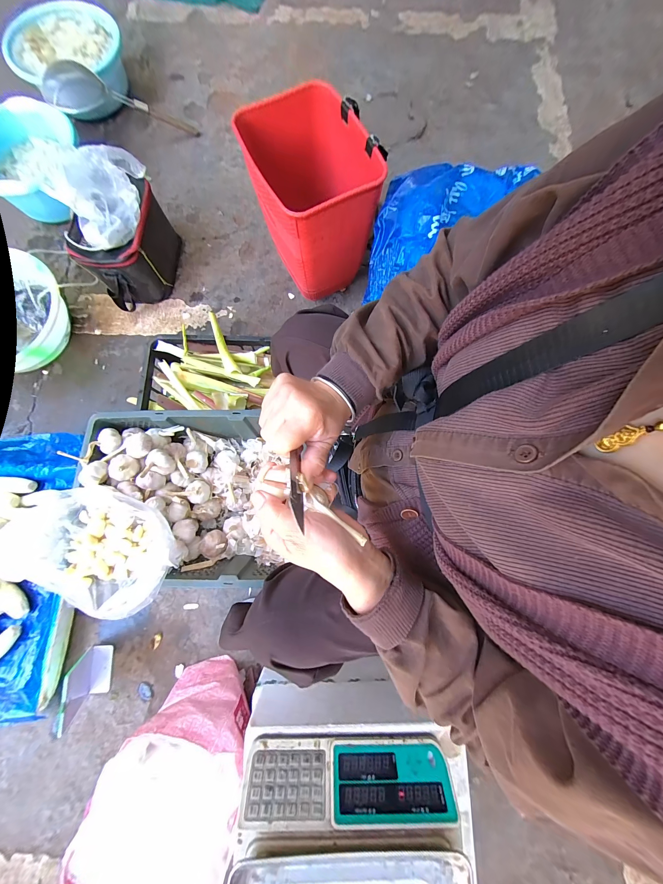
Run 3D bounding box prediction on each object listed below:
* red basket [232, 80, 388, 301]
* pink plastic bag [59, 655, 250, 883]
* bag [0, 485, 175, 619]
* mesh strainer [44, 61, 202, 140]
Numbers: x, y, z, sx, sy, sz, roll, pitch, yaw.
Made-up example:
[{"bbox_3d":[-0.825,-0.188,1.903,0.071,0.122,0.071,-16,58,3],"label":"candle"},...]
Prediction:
[{"bbox_3d":[-0.046,-0.644,0.802,0.272,0.316,0.309,-28,81,-7],"label":"red basket"},{"bbox_3d":[-0.302,0.681,0.607,0.241,0.259,0.264,11,79,0],"label":"pink plastic bag"},{"bbox_3d":[-0.409,0.195,0.519,0.262,0.079,0.197,17,79,1],"label":"bag"},{"bbox_3d":[-0.717,-1.157,0.990,0.463,0.098,0.134,-9,78,-27],"label":"mesh strainer"}]

